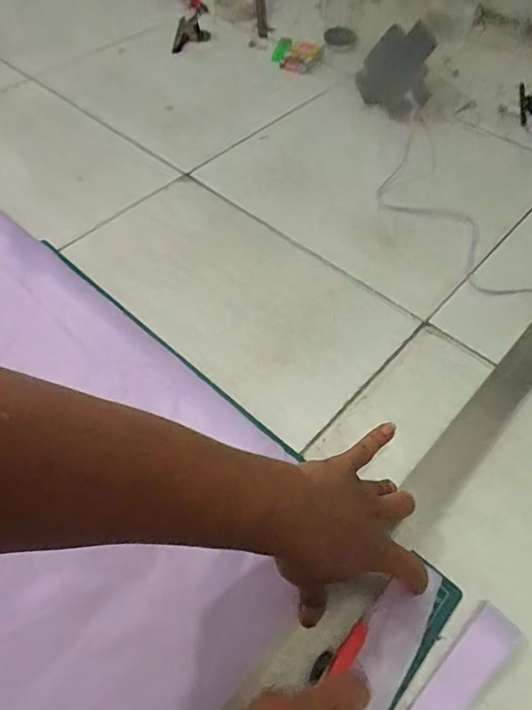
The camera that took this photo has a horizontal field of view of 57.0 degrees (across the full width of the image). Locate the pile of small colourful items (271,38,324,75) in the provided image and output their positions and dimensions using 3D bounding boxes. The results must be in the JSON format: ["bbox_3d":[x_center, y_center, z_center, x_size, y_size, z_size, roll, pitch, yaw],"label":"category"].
[{"bbox_3d":[0.053,-0.531,0.874,0.083,0.025,0.086,13,57,10],"label":"pile of small colourful items"}]

